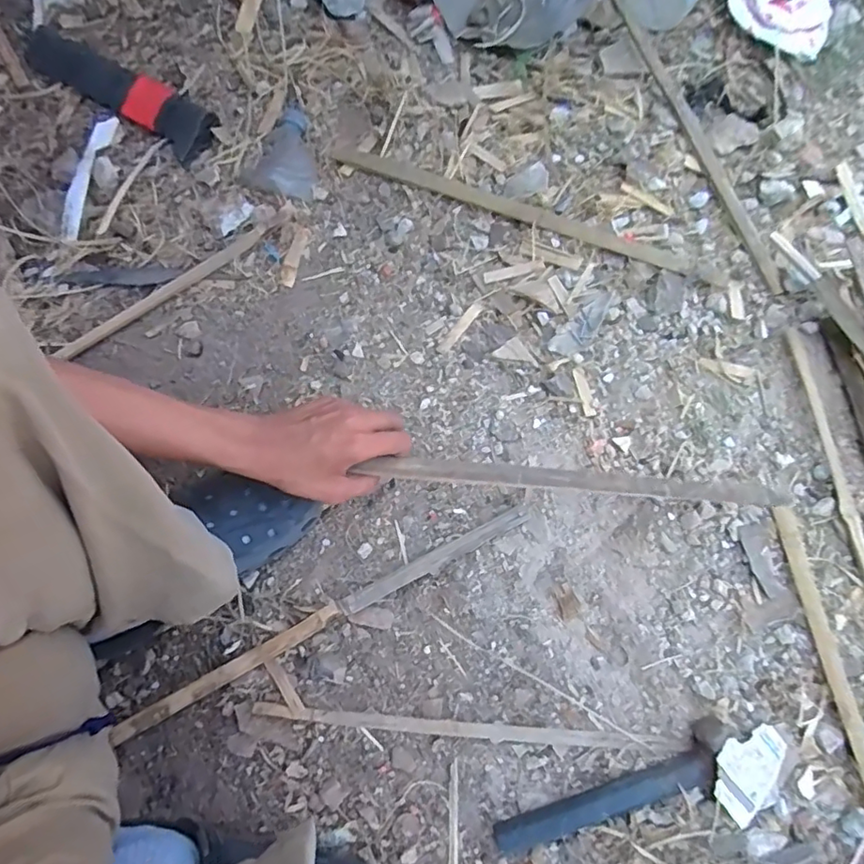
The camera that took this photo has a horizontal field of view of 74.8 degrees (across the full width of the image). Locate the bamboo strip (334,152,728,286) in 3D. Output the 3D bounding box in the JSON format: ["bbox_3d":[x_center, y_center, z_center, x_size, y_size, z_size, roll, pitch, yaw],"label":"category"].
[{"bbox_3d":[0.113,-0.268,0.687,0.493,0.009,0.024,21,77,7],"label":"bamboo strip"}]

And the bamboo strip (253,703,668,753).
[{"bbox_3d":[0.025,0.288,0.546,0.393,0.013,0.015,4,75,3],"label":"bamboo strip"}]

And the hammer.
[{"bbox_3d":[0.170,0.335,0.518,0.229,0.038,0.053,-25,76,-5],"label":"hammer"}]

